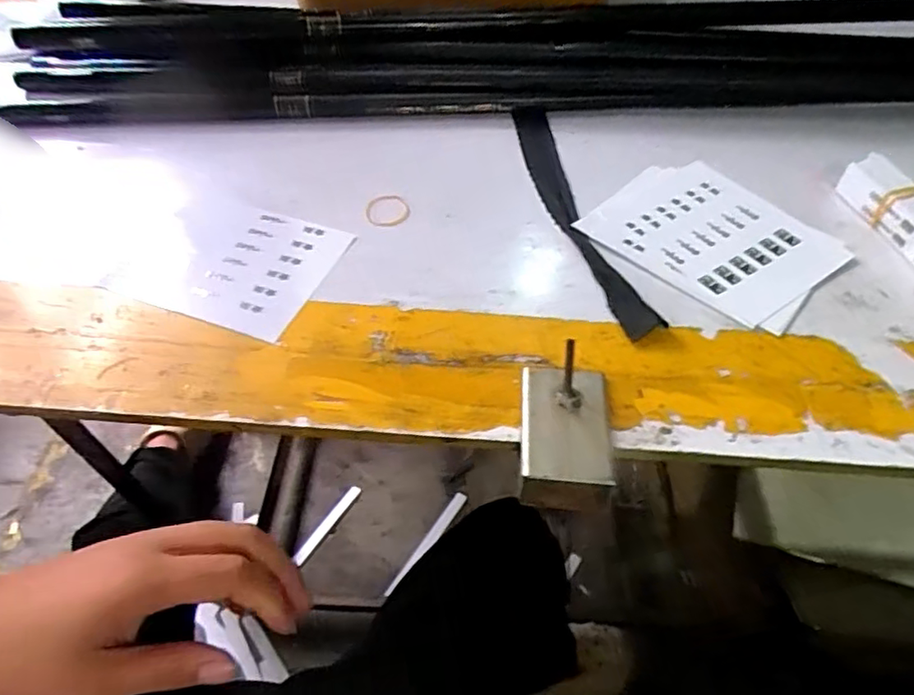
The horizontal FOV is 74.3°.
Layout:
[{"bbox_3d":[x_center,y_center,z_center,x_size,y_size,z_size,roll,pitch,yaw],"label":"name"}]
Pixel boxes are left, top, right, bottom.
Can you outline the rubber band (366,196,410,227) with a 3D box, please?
[{"bbox_3d":[-0.062,-0.123,0.543,0.039,0.004,0.041,0,52,1],"label":"rubber band"}]

